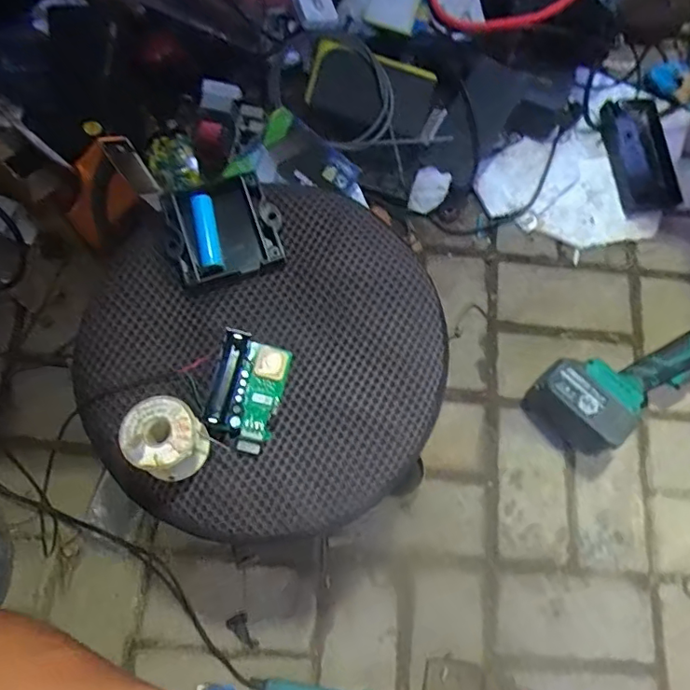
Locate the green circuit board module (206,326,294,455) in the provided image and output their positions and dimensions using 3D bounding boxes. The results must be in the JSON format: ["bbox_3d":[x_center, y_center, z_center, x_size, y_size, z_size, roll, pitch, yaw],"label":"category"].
[{"bbox_3d":[-0.083,0.040,0.454,0.056,0.022,0.092,13,75,0],"label":"green circuit board module"}]

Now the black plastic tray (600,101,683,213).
[{"bbox_3d":[0.434,-0.280,0.795,0.094,0.022,0.172,-5,76,-5],"label":"black plastic tray"}]

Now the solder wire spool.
[{"bbox_3d":[-0.138,0.072,0.420,0.053,0.061,0.055,-27,79,-10],"label":"solder wire spool"}]

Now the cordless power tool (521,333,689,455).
[{"bbox_3d":[0.415,0.037,0.682,0.367,0.094,0.114,-16,76,-8],"label":"cordless power tool"}]

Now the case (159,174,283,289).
[{"bbox_3d":[-0.111,-0.104,0.491,0.100,0.025,0.090,-14,77,-7],"label":"case"}]

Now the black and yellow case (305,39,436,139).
[{"bbox_3d":[0.030,-0.328,0.720,0.161,0.026,0.113,18,98,-4],"label":"black and yellow case"}]

